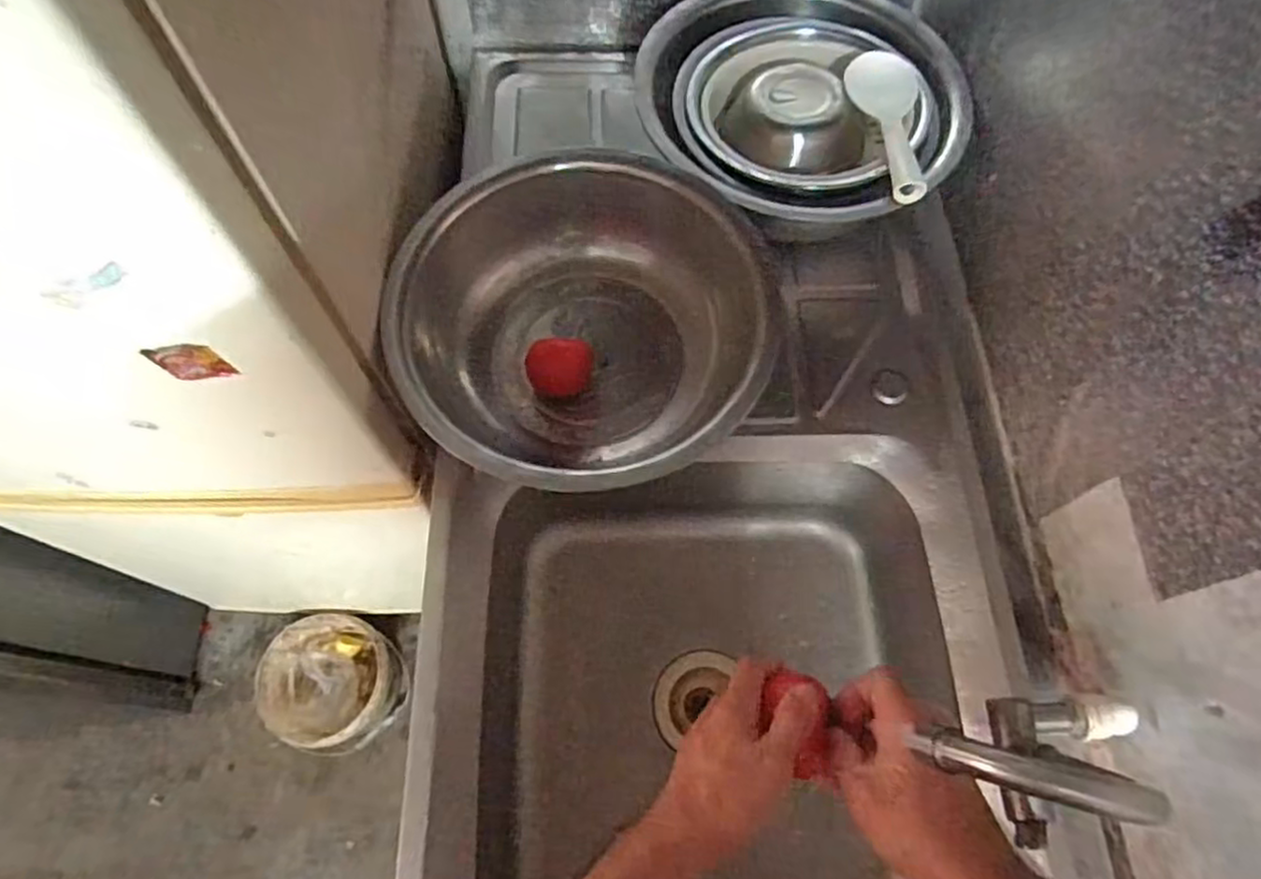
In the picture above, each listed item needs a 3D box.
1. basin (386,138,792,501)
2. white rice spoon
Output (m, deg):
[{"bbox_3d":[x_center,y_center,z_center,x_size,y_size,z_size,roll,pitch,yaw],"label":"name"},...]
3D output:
[{"bbox_3d":[-0.039,-0.102,0.643,0.307,0.127,0.316,1,66,-1],"label":"basin"},{"bbox_3d":[0.256,-0.303,0.676,0.062,0.026,0.195,-4,67,-3],"label":"white rice spoon"}]

